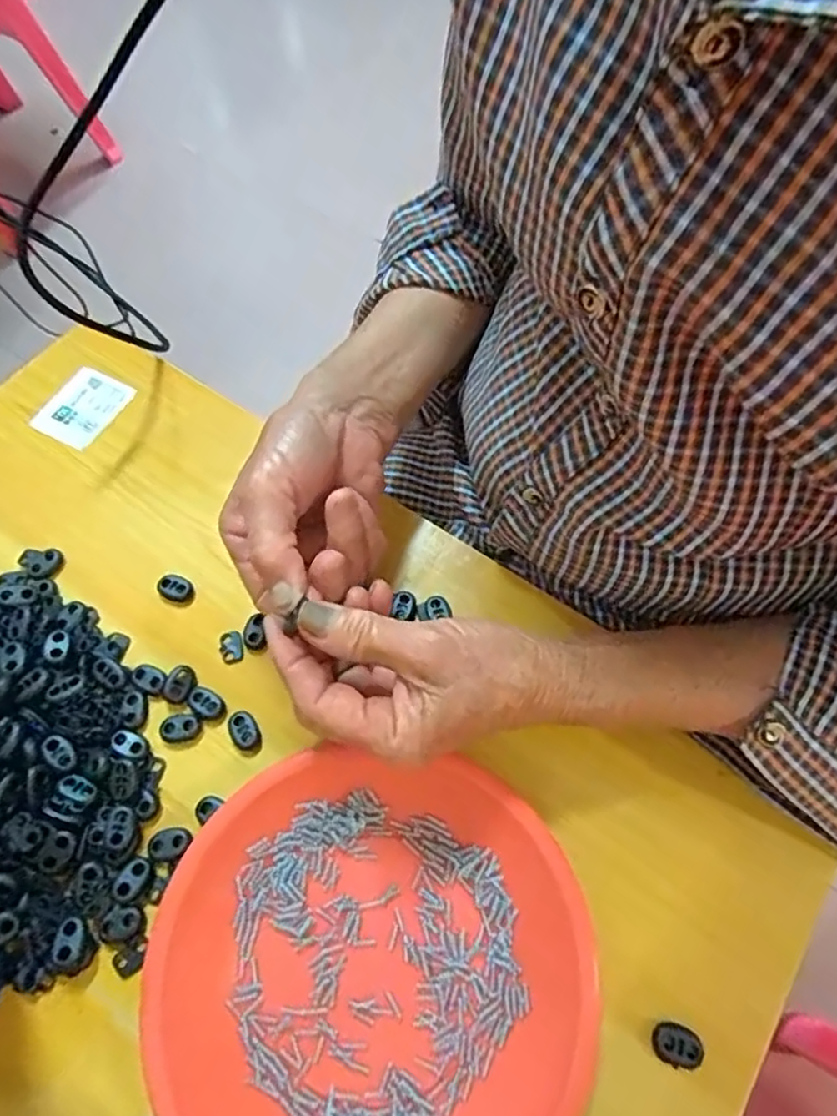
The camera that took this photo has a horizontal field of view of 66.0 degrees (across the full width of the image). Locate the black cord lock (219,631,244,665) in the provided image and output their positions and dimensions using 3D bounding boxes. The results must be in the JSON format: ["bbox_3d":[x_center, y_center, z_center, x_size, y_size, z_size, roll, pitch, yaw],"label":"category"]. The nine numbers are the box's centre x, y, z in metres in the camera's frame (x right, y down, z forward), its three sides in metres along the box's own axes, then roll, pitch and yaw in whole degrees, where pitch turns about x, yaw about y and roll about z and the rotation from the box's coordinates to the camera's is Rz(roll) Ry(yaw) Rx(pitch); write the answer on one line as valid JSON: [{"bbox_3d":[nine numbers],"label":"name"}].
[{"bbox_3d":[-0.109,0.052,0.375,0.013,0.005,0.018,-14,64,-6],"label":"black cord lock"}]

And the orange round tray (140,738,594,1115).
[{"bbox_3d":[-0.022,0.192,0.290,0.185,0.025,0.194,0,63,1],"label":"orange round tray"}]

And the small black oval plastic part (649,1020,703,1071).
[{"bbox_3d":[0.116,0.219,0.289,0.021,0.005,0.016,24,66,12],"label":"small black oval plastic part"}]

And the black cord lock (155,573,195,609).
[{"bbox_3d":[-0.147,0.019,0.390,0.023,0.010,0.016,28,67,14],"label":"black cord lock"}]

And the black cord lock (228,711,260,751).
[{"bbox_3d":[-0.095,0.094,0.352,0.015,0.005,0.022,-33,67,-15],"label":"black cord lock"}]

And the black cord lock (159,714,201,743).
[{"bbox_3d":[-0.131,0.093,0.354,0.022,0.004,0.015,-6,63,-2],"label":"black cord lock"}]

